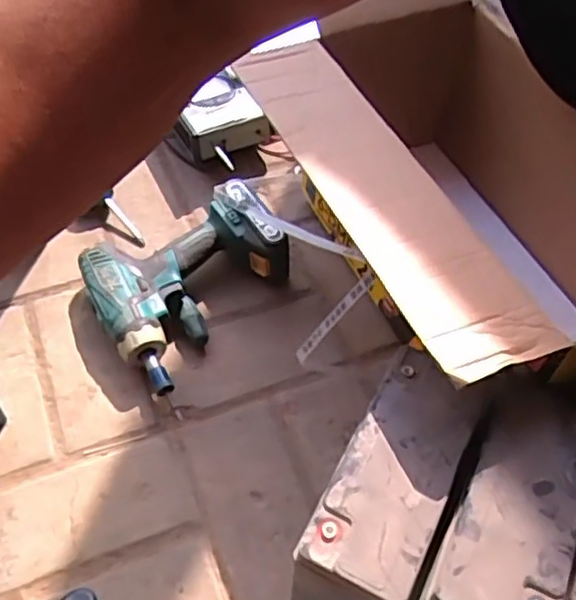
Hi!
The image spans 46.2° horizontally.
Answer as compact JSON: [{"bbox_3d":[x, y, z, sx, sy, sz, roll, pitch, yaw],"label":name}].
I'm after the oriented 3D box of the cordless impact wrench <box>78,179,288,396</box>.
[{"bbox_3d":[-0.107,-0.029,0.714,0.154,0.080,0.225,35,58,19],"label":"cordless impact wrench"}]

